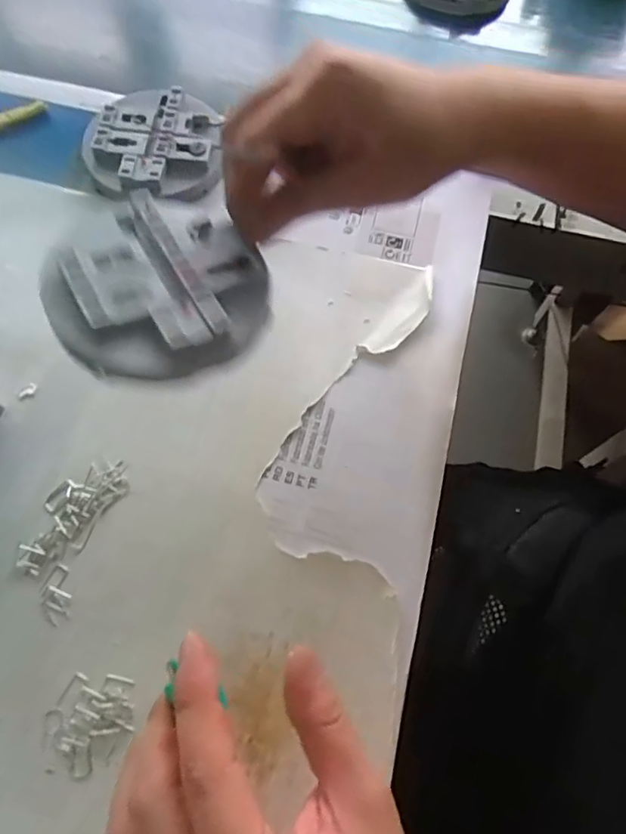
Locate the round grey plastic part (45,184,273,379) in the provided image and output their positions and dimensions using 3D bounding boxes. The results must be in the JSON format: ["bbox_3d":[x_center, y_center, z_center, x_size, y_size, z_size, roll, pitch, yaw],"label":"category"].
[{"bbox_3d":[-0.070,-0.062,0.258,0.099,0.024,0.091,1,66,-2],"label":"round grey plastic part"}]

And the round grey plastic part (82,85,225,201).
[{"bbox_3d":[-0.116,-0.202,0.415,0.095,0.024,0.102,1,66,-2],"label":"round grey plastic part"}]

